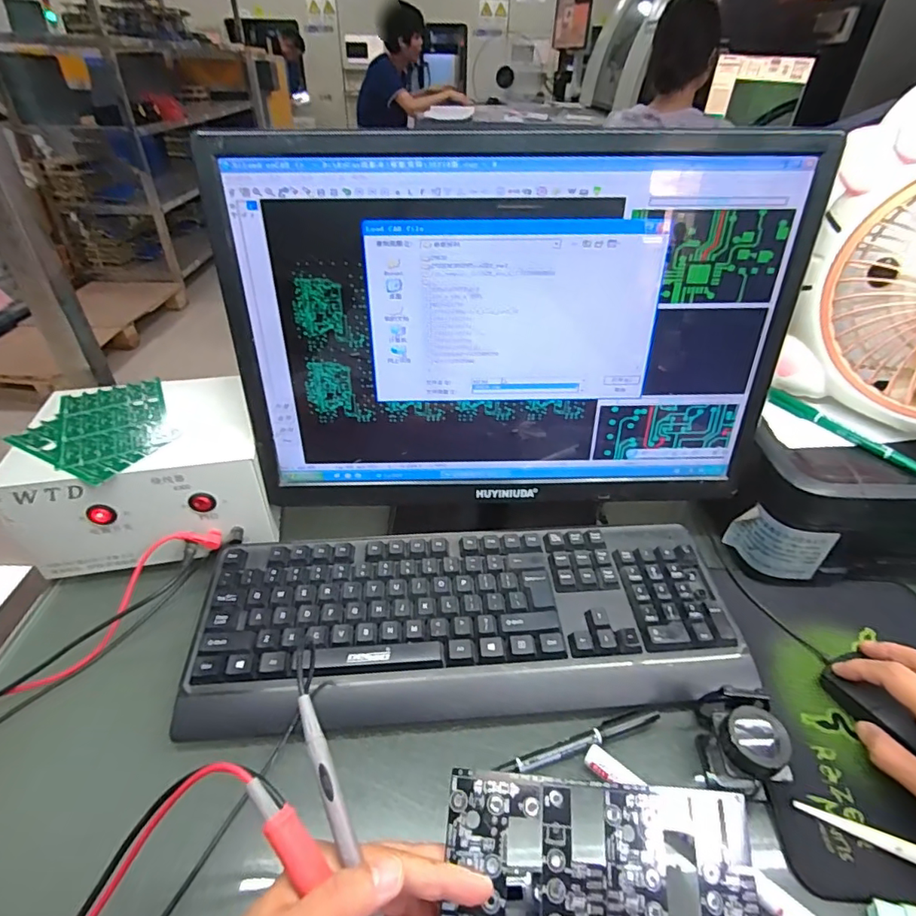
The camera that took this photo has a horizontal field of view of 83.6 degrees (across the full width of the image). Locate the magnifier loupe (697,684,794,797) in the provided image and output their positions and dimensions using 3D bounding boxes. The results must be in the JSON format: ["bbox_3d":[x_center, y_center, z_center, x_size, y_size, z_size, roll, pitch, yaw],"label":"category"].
[{"bbox_3d":[0.192,0.194,0.349,0.041,0.060,0.050,8,38,8],"label":"magnifier loupe"}]

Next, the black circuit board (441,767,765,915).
[{"bbox_3d":[0.075,0.227,0.261,0.163,0.005,0.101,8,63,-4],"label":"black circuit board"}]

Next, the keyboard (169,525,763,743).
[{"bbox_3d":[0.010,0.131,0.424,0.427,0.032,0.154,-2,38,-4],"label":"keyboard"}]

